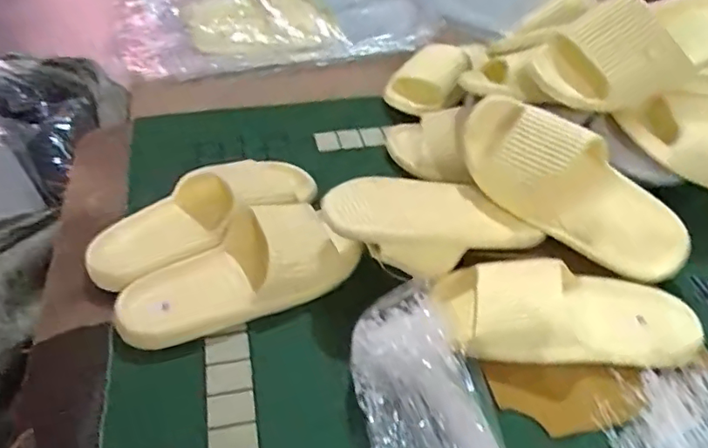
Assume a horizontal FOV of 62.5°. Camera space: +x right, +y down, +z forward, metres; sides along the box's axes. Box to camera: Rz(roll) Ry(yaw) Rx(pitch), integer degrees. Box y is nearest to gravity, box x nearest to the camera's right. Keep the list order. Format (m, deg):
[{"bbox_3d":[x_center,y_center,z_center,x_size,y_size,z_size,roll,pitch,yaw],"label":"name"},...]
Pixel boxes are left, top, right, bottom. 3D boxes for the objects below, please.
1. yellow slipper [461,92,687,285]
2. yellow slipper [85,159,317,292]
[{"bbox_3d":[0.219,-0.038,0.589,0.256,0.109,0.062,40,53,14],"label":"yellow slipper"},{"bbox_3d":[-0.158,-0.013,0.623,0.255,0.058,0.099,-23,48,-25],"label":"yellow slipper"}]

